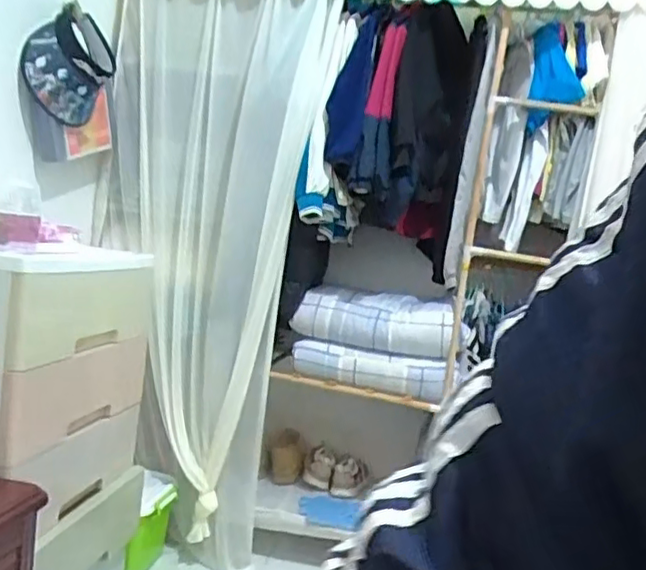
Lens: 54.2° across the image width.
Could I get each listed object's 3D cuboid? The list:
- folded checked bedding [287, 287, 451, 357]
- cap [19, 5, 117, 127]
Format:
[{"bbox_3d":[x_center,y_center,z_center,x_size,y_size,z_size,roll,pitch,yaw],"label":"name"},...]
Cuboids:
[{"bbox_3d":[0.135,0.087,1.682,0.393,0.129,0.218,8,5,7],"label":"folded checked bedding"},{"bbox_3d":[-0.558,-0.490,1.390,0.171,0.252,0.137,6,5,-23],"label":"cap"}]

